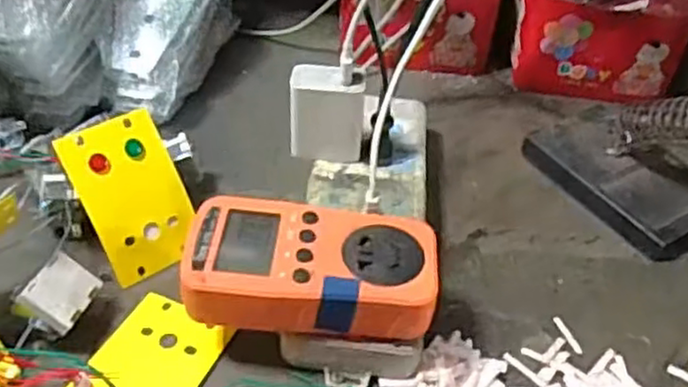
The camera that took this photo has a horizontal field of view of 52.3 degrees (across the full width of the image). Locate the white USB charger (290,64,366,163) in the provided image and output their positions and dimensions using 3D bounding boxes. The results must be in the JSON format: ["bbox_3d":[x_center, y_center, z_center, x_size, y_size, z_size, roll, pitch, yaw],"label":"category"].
[{"bbox_3d":[-0.011,-0.052,0.458,0.048,0.055,0.027,7,42,0],"label":"white USB charger"}]

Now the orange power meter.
[{"bbox_3d":[-0.017,0.037,0.366,0.125,0.030,0.066,6,42,-1],"label":"orange power meter"}]

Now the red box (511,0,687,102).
[{"bbox_3d":[0.212,-0.128,0.593,0.133,0.086,0.059,2,42,-6],"label":"red box"}]

